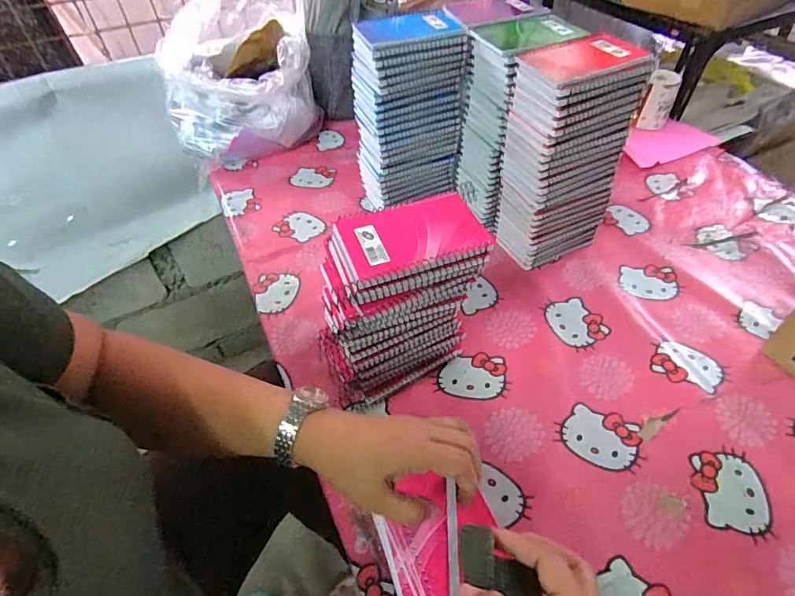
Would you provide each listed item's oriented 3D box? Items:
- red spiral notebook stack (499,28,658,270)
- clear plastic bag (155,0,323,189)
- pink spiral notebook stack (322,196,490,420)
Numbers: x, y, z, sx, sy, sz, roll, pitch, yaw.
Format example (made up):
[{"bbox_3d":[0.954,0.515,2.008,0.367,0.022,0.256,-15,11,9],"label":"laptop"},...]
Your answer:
[{"bbox_3d":[0.220,-0.180,0.635,0.137,0.281,0.094,-18,50,-14],"label":"red spiral notebook stack"},{"bbox_3d":[-0.296,-0.452,0.918,0.337,0.244,0.234,-23,51,-18],"label":"clear plastic bag"},{"bbox_3d":[0.000,0.014,0.516,0.165,0.217,0.093,-17,50,-13],"label":"pink spiral notebook stack"}]

